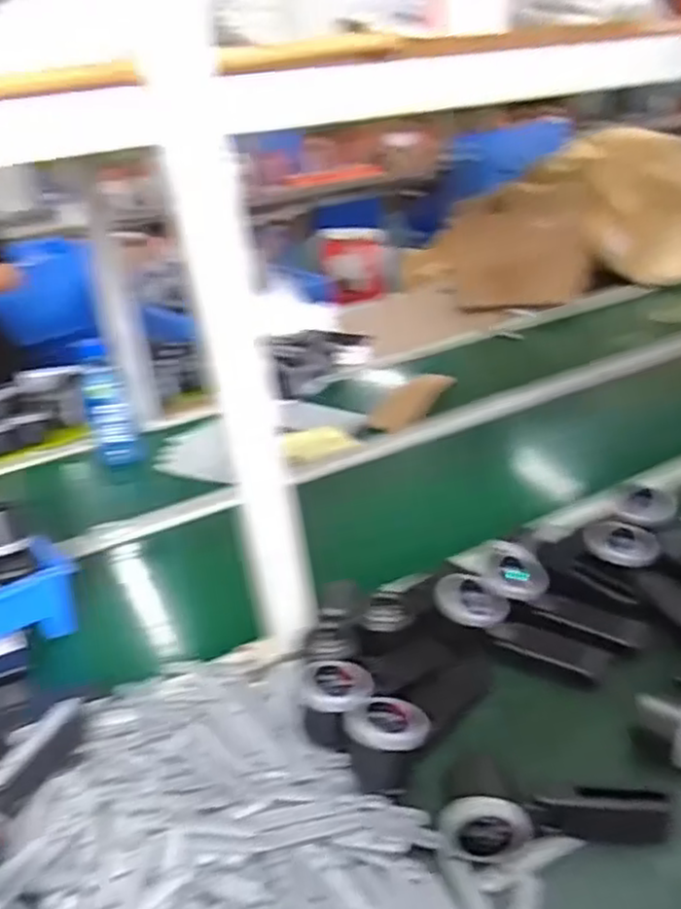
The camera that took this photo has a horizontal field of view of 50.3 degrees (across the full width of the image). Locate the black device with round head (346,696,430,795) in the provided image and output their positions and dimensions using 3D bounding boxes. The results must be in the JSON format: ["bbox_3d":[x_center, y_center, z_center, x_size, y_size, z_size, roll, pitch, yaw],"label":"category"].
[{"bbox_3d":[0.038,0.237,0.596,0.067,0.057,0.061,-12,27,-10],"label":"black device with round head"}]

